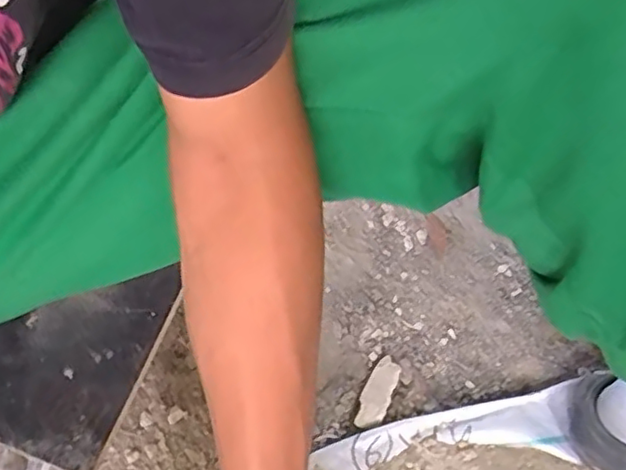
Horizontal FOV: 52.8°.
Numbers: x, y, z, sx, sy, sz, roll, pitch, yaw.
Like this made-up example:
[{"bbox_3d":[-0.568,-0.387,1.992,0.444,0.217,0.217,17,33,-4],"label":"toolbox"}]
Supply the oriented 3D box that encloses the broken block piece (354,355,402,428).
[{"bbox_3d":[0.063,0.152,0.612,0.027,0.011,0.074,20,57,13],"label":"broken block piece"}]

